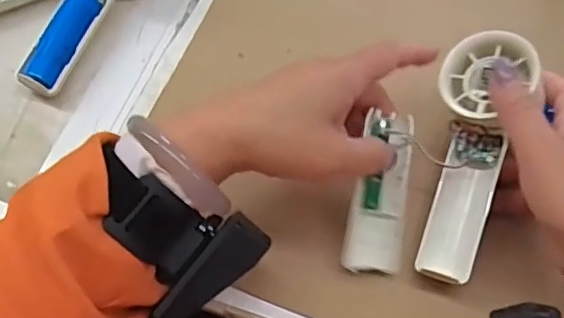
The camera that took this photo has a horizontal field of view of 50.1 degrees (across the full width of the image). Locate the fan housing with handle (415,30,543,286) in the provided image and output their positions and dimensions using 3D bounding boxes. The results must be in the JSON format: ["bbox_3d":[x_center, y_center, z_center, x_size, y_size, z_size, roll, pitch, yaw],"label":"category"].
[{"bbox_3d":[0.115,-0.003,0.364,0.049,0.036,0.150,11,88,5],"label":"fan housing with handle"}]

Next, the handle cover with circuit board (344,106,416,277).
[{"bbox_3d":[0.062,0.022,0.367,0.036,0.016,0.094,11,89,5],"label":"handle cover with circuit board"}]

